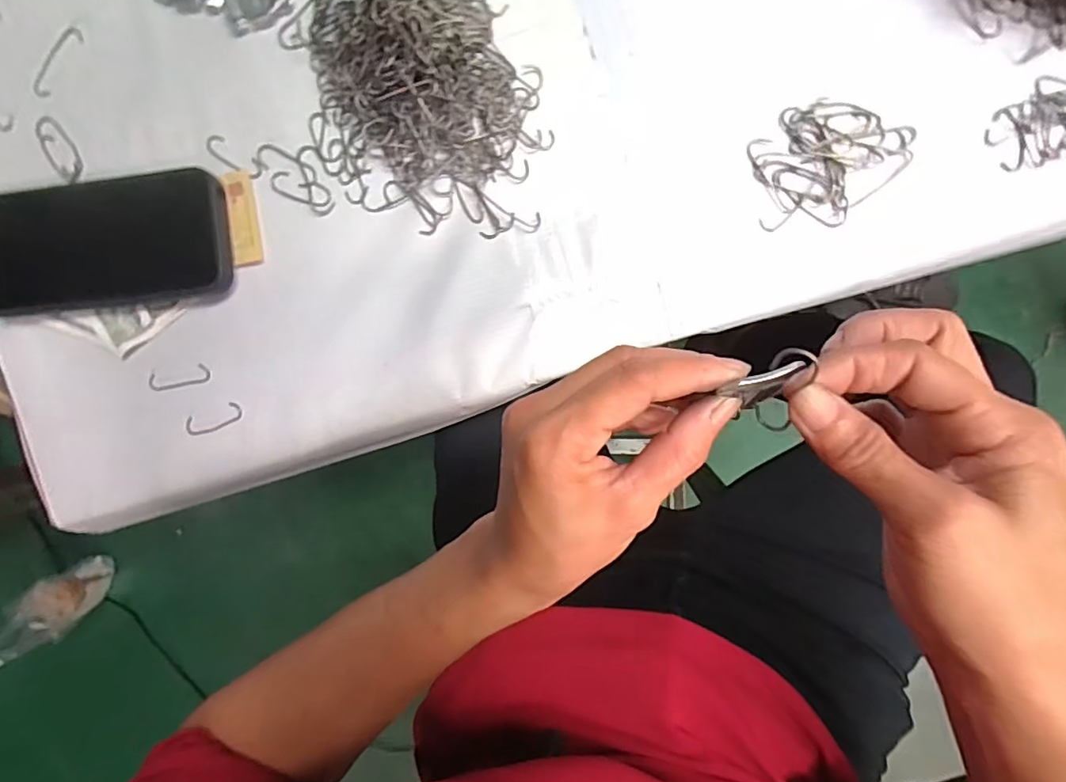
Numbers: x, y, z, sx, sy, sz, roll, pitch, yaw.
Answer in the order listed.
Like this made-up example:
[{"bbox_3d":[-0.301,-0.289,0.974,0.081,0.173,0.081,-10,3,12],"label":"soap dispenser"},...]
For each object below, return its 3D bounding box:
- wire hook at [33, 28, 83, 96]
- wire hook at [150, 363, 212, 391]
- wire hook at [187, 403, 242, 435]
[{"bbox_3d":[-0.320,-0.221,0.361,0.016,0.004,0.051,33,94,3],"label":"wire hook"},{"bbox_3d":[-0.239,-0.009,0.365,0.042,0.004,0.013,-12,91,5],"label":"wire hook"},{"bbox_3d":[-0.215,0.020,0.363,0.039,0.004,0.015,-19,90,5],"label":"wire hook"}]

